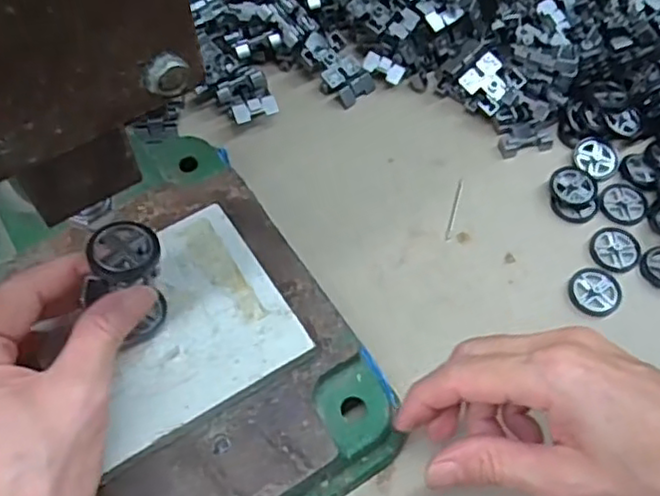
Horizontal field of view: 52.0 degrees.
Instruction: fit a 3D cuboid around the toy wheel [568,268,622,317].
[{"bbox_3d":[0.147,0.023,0.374,0.027,0.004,0.027,0,60,-1],"label":"toy wheel"}]

